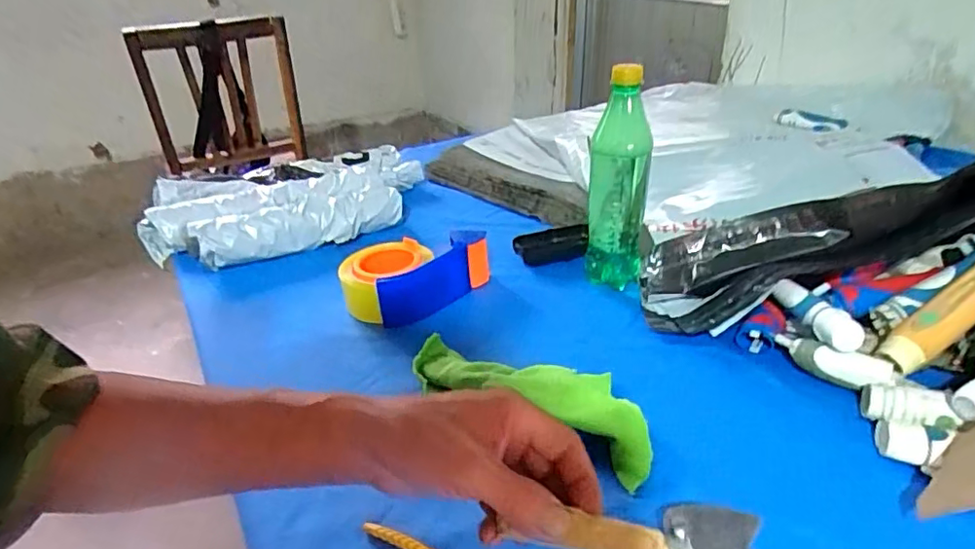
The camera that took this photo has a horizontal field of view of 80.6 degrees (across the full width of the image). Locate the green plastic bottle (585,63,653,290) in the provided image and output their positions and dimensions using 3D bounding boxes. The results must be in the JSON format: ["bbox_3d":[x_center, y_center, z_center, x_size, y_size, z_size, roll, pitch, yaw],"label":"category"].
[{"bbox_3d":[0.139,-0.102,0.611,0.061,0.231,0.051,3,30,10],"label":"green plastic bottle"}]

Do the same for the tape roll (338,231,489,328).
[{"bbox_3d":[-0.078,0.005,0.640,0.164,0.058,0.095,-7,30,-6],"label":"tape roll"}]

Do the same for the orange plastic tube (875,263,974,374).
[{"bbox_3d":[0.390,0.029,0.488,0.143,0.021,0.039,-41,39,-7],"label":"orange plastic tube"}]

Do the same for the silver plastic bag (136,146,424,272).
[{"bbox_3d":[-0.275,-0.100,0.823,0.396,0.067,0.217,-17,33,-24],"label":"silver plastic bag"}]

